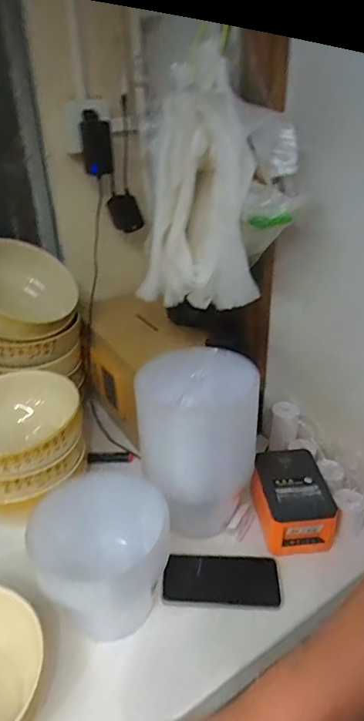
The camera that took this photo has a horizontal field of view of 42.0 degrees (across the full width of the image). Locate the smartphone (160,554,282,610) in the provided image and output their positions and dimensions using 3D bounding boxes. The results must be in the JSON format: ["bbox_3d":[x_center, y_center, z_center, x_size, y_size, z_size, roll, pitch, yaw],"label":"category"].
[{"bbox_3d":[0.055,0.301,0.659,0.159,0.016,0.077,0,31,3],"label":"smartphone"}]

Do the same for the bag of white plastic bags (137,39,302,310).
[{"bbox_3d":[0.051,-0.227,0.629,0.190,0.288,0.115,7,32,14],"label":"bag of white plastic bags"}]

